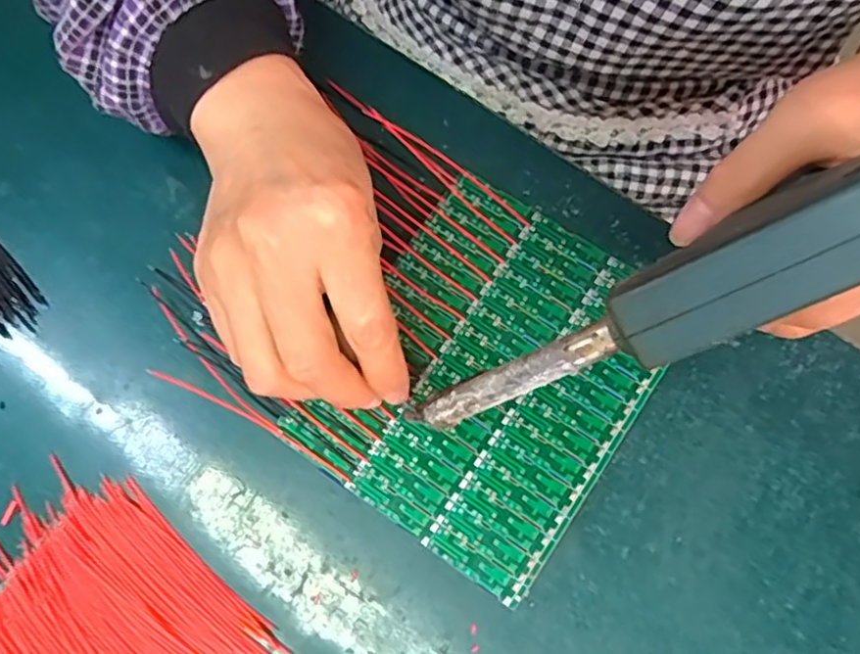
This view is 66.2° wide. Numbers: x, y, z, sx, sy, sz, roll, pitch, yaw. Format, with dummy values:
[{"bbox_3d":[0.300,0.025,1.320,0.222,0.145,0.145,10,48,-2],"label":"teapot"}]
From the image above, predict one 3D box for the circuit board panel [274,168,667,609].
[{"bbox_3d":[0.025,0.019,0.289,0.124,0.006,0.148,34,78,10],"label":"circuit board panel"}]

